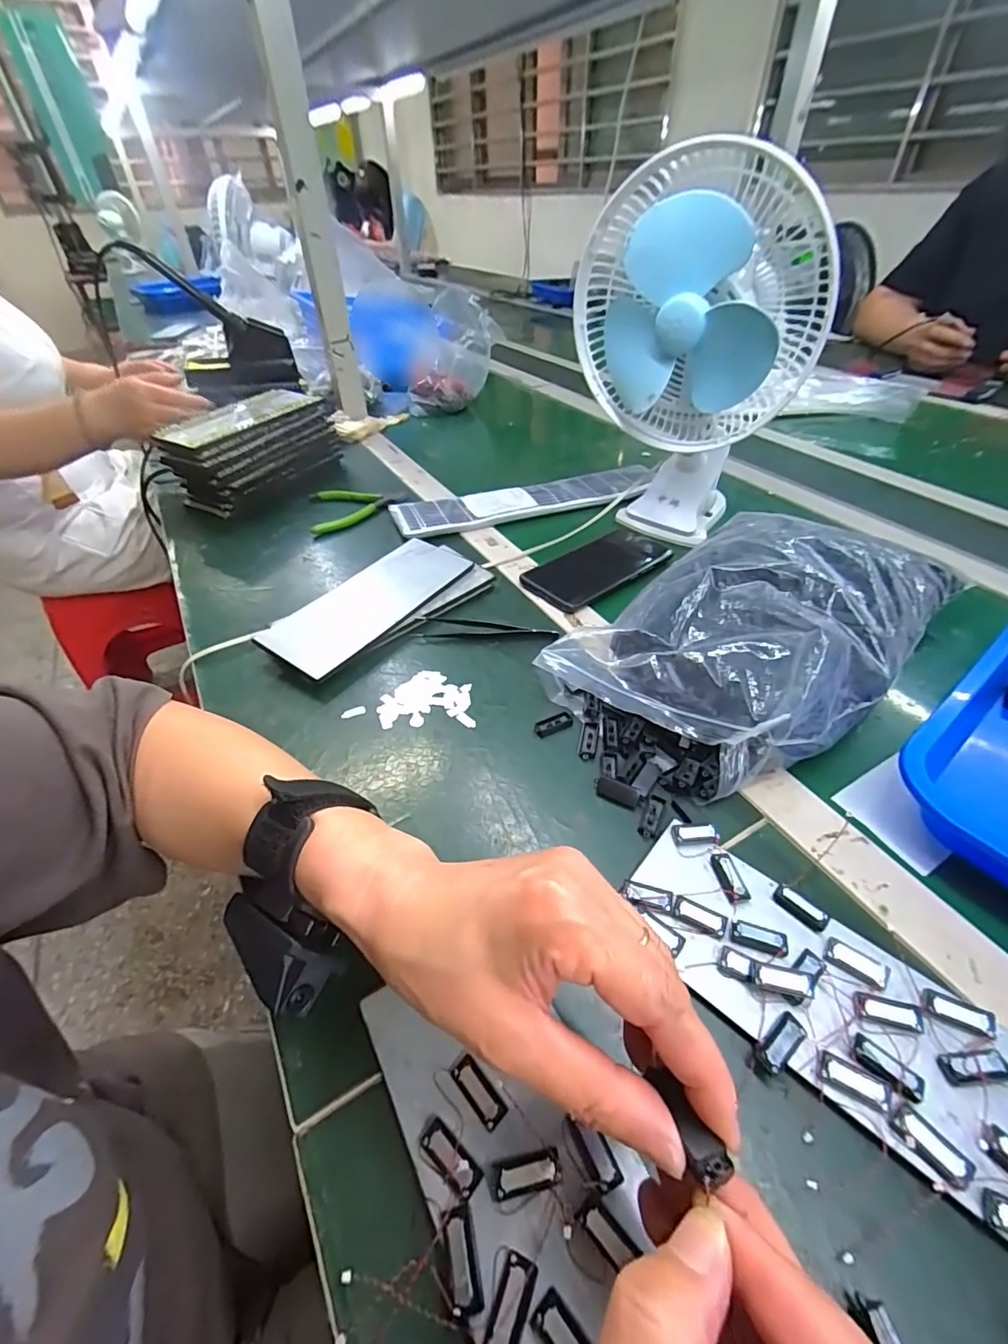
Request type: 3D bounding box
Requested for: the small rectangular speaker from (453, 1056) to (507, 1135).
[{"bbox_3d":[-0.011,0.185,0.229,0.012,0.004,0.028,-33,52,-29],"label":"small rectangular speaker"}]

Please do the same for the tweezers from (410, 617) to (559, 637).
[{"bbox_3d":[-0.017,-0.039,0.471,0.129,0.014,0.019,0,43,3],"label":"tweezers"}]

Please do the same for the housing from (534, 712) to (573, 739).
[{"bbox_3d":[0.037,0.039,0.389,0.030,0.004,0.013,-19,46,-17],"label":"housing"}]

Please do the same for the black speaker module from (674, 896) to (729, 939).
[{"bbox_3d":[0.106,0.131,0.280,0.027,0.004,0.013,21,48,23],"label":"black speaker module"}]

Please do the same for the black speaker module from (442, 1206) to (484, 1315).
[{"bbox_3d":[-0.016,0.218,0.193,0.011,0.004,0.027,-11,44,-9],"label":"black speaker module"}]

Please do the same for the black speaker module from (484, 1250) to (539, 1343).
[{"bbox_3d":[0.002,0.226,0.182,0.012,0.007,0.030,18,47,20],"label":"black speaker module"}]

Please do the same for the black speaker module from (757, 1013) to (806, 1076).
[{"bbox_3d":[0.128,0.171,0.239,0.027,0.006,0.012,-29,50,-26],"label":"black speaker module"}]

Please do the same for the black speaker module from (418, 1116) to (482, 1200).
[{"bbox_3d":[-0.022,0.200,0.214,0.028,0.004,0.012,29,51,29],"label":"black speaker module"}]

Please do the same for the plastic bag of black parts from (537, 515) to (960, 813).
[{"bbox_3d":[0.192,-0.029,0.404,0.334,0.077,0.182,-29,50,-26],"label":"plastic bag of black parts"}]

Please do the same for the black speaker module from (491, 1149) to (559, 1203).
[{"bbox_3d":[0.009,0.202,0.208,0.027,0.005,0.011,-10,44,-8],"label":"black speaker module"}]

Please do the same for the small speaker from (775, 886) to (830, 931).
[{"bbox_3d":[0.162,0.128,0.283,0.027,0.004,0.011,32,53,31],"label":"small speaker"}]

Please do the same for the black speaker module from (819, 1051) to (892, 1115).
[{"bbox_3d":[0.154,0.180,0.228,0.027,0.004,0.014,19,47,21],"label":"black speaker module"}]

